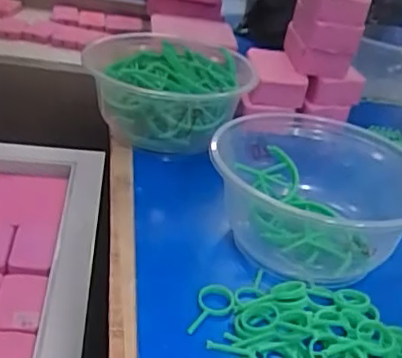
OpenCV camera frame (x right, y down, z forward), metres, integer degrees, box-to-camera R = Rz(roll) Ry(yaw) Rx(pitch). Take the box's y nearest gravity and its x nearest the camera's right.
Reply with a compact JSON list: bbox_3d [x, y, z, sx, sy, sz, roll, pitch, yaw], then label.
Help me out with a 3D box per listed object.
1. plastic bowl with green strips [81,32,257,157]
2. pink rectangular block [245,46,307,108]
[{"bbox_3d":[-0.024,-0.069,0.490,0.122,0.076,0.122,7,31,-4],"label":"plastic bowl with green strips"},{"bbox_3d":[0.066,-0.090,0.541,0.048,0.029,0.077,7,31,-3],"label":"pink rectangular block"}]

